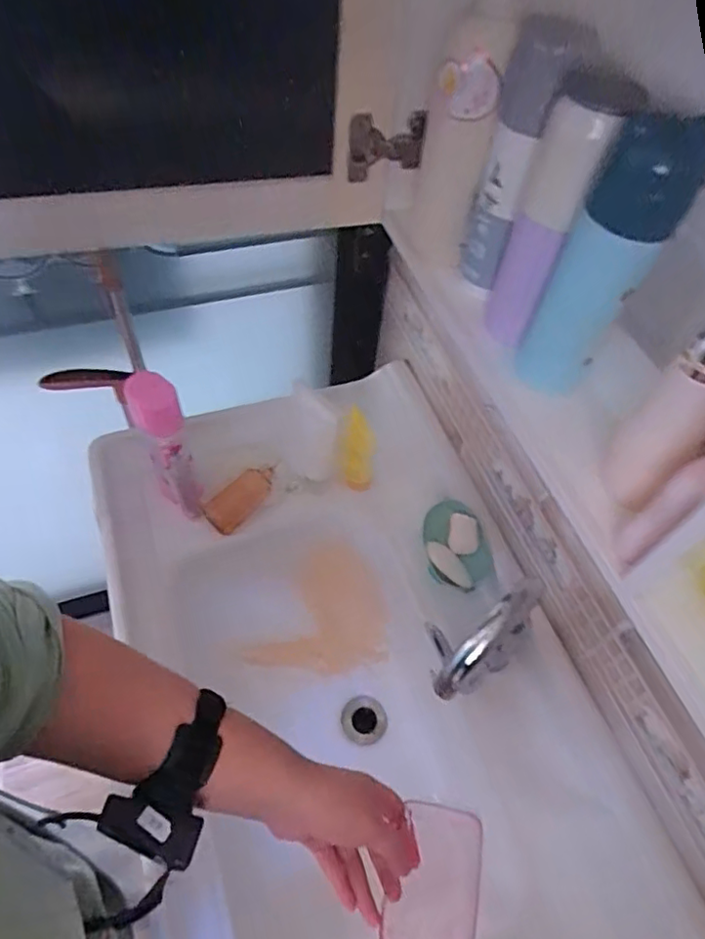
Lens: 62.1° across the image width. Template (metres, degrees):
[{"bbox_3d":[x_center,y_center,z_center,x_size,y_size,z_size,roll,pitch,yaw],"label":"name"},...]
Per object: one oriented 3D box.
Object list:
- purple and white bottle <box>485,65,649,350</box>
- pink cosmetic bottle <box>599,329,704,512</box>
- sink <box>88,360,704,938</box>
[{"bbox_3d":[0.139,-0.170,0.423,0.049,0.192,0.048,20,56,8],"label":"purple and white bottle"},{"bbox_3d":[0.192,-0.030,0.349,0.040,0.146,0.042,2,56,-4],"label":"pink cosmetic bottle"},{"bbox_3d":[0.002,0.295,0.698,0.470,0.188,0.863,-15,59,-15],"label":"sink"}]

